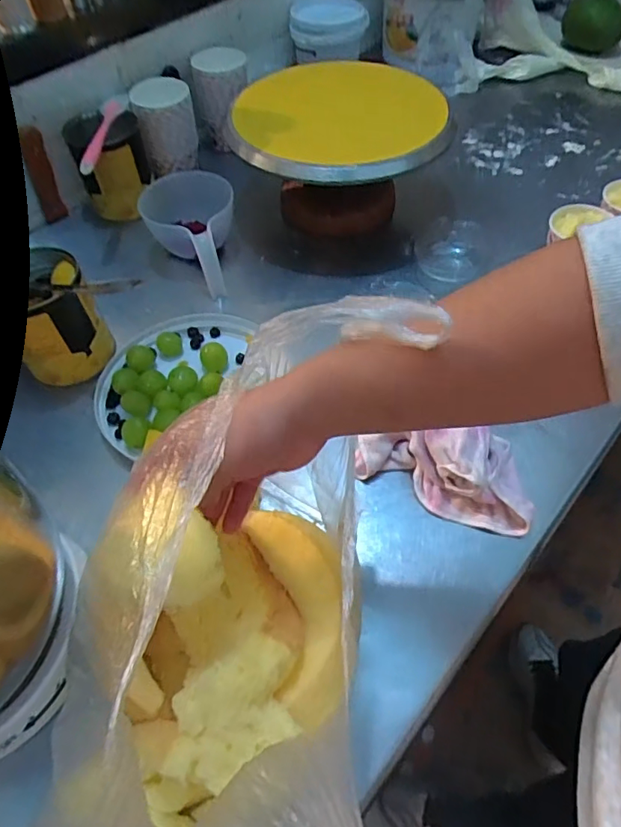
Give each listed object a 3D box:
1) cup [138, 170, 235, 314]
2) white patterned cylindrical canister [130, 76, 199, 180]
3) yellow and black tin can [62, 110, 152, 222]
[{"bbox_3d":[-0.153,-0.244,0.683,0.117,0.072,0.199,-15,55,-8],"label":"cup"},{"bbox_3d":[-0.207,-0.414,0.752,0.079,0.106,0.080,-1,55,1],"label":"white patterned cylindrical canister"},{"bbox_3d":[-0.274,-0.344,0.729,0.094,0.117,0.078,-18,56,-11],"label":"yellow and black tin can"}]

